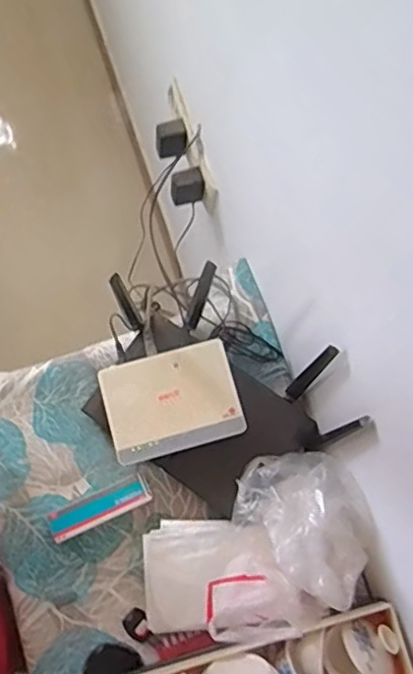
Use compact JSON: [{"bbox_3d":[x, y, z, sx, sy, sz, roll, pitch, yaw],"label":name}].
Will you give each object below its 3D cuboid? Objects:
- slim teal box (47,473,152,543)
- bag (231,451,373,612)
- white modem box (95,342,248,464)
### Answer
[{"bbox_3d":[-0.115,0.186,0.651,0.109,0.021,0.032,-22,76,-11],"label":"slim teal box"},{"bbox_3d":[0.105,0.185,0.613,0.115,0.087,0.153,-38,80,-14],"label":"bag"},{"bbox_3d":[-0.038,0.067,0.646,0.140,0.024,0.102,-12,74,-8],"label":"white modem box"}]

